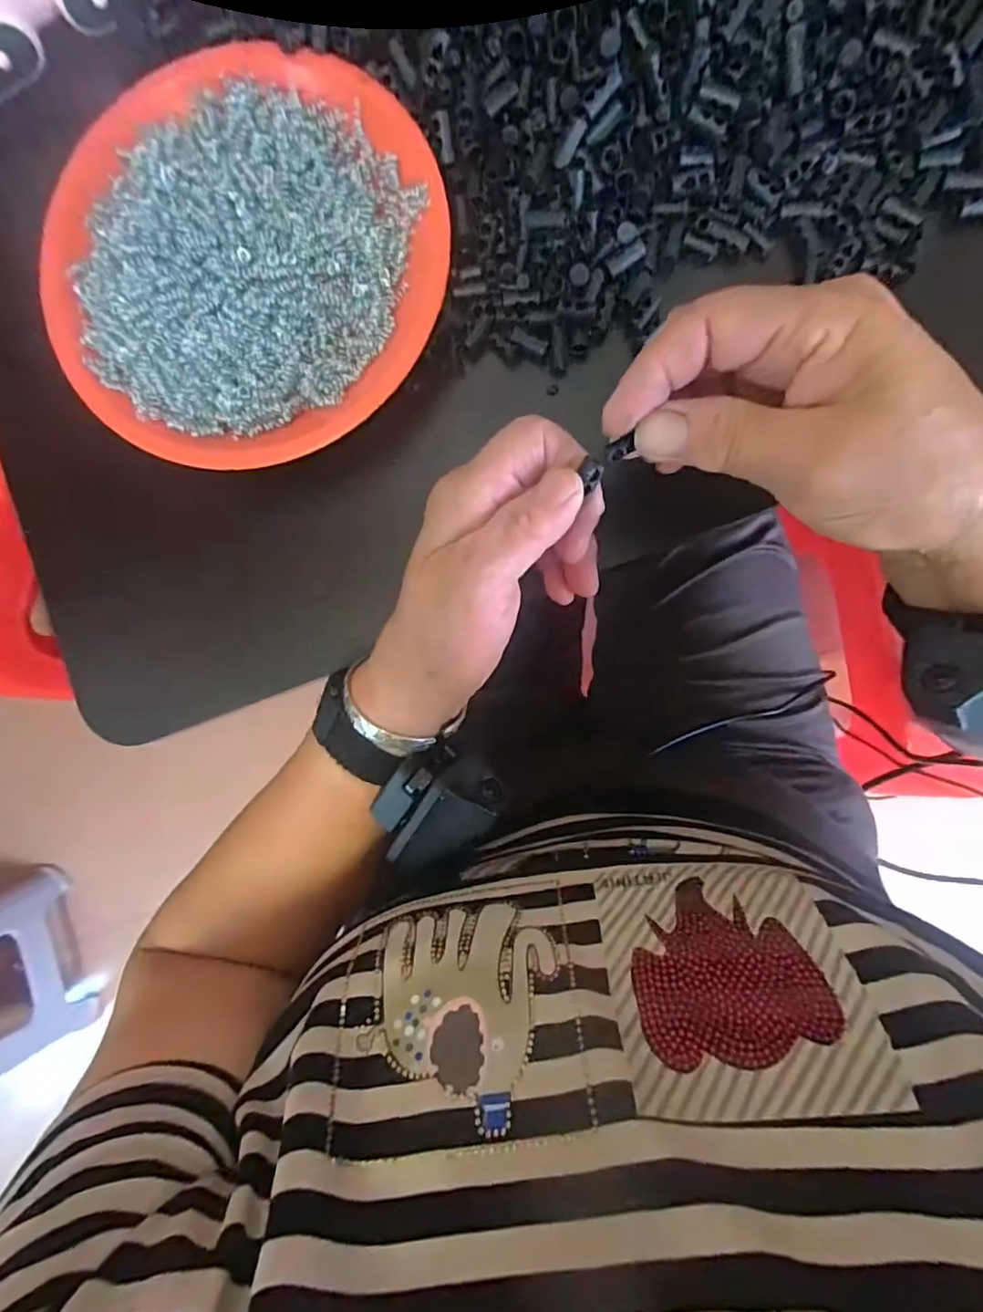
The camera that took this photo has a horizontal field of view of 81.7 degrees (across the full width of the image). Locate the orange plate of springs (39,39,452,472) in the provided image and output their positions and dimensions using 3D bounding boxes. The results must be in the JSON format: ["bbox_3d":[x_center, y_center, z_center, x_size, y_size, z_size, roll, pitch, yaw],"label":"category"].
[{"bbox_3d":[-0.120,-0.189,0.267,0.186,0.023,0.185,0,89,5],"label":"orange plate of springs"}]

